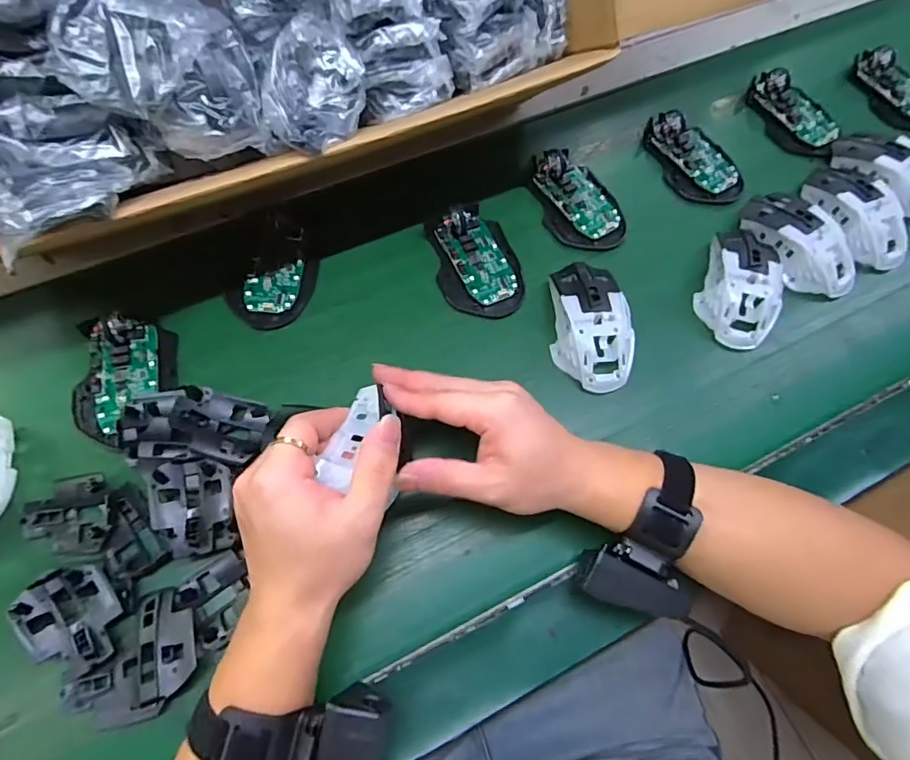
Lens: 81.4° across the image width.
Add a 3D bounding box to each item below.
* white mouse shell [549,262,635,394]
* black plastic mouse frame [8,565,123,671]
[{"bbox_3d":[0.113,-0.048,0.440,0.061,0.032,0.112,-8,68,-4],"label":"white mouse shell"},{"bbox_3d":[-0.248,0.156,0.343,0.051,0.024,0.065,-33,72,-13],"label":"black plastic mouse frame"}]

